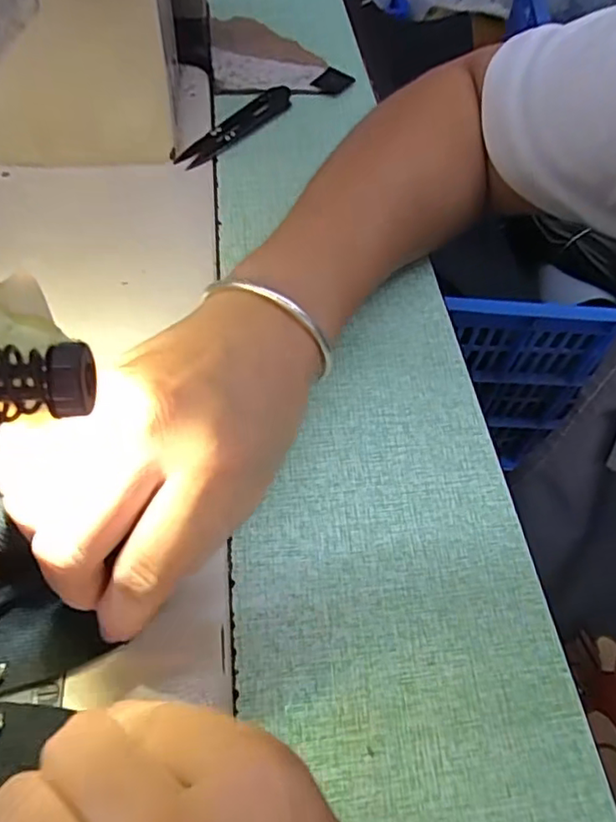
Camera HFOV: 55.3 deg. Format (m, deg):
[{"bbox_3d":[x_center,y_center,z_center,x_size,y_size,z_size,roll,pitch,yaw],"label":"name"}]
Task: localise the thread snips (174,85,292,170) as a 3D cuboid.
[{"bbox_3d":[-0.045,-0.185,0.381,0.023,0.008,0.103,34,59,17],"label":"thread snips"}]

